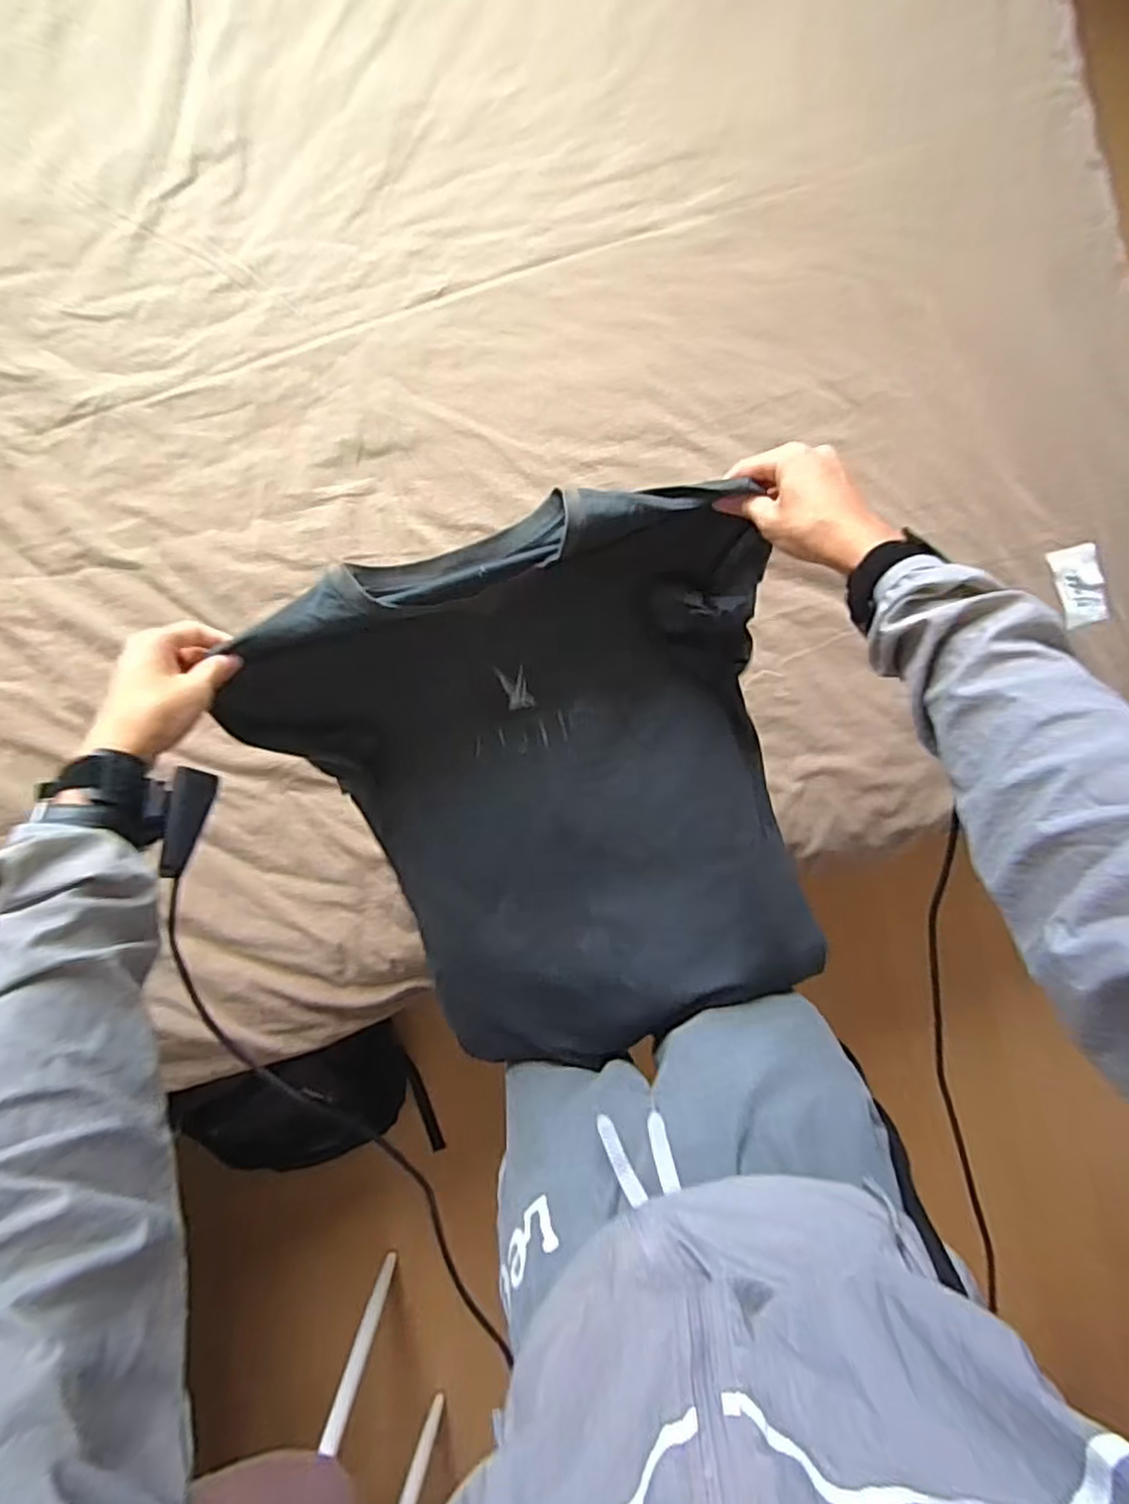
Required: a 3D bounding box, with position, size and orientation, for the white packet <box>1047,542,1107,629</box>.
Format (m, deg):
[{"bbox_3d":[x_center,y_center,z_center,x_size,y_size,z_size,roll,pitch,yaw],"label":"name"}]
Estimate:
[{"bbox_3d":[0.617,-0.198,0.827,0.052,0.005,0.094,-18,95,0],"label":"white packet"}]

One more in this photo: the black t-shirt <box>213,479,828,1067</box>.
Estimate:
[{"bbox_3d":[-0.001,0.064,0.658,0.424,0.229,0.492,-20,95,0],"label":"black t-shirt"}]

